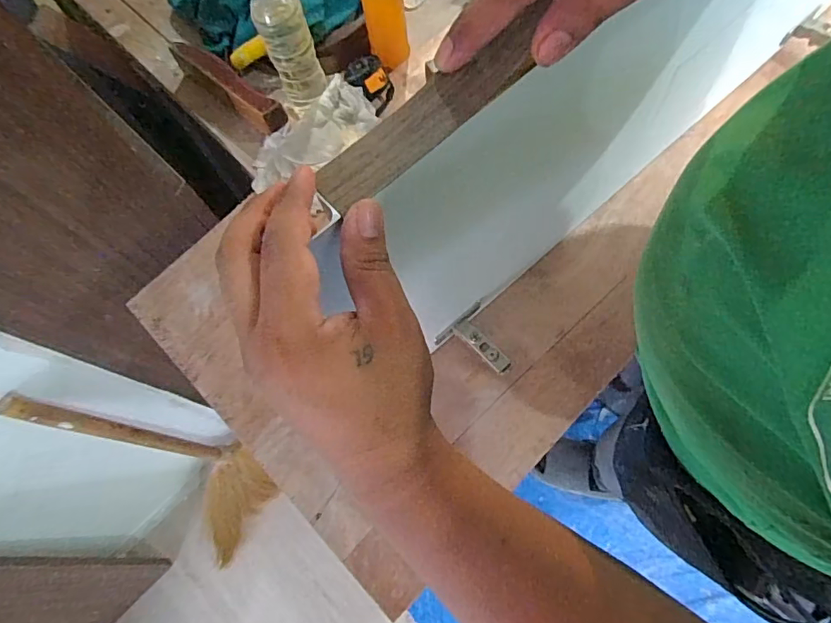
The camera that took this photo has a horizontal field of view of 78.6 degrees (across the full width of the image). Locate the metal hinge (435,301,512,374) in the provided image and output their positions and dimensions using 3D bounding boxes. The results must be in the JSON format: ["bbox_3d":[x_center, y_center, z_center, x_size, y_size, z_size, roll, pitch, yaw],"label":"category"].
[{"bbox_3d":[0.064,0.032,0.496,0.056,0.014,0.071,-41,62,-10],"label":"metal hinge"}]

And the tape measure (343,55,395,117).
[{"bbox_3d":[-0.060,-0.295,0.652,0.051,0.034,0.076,-21,69,-2],"label":"tape measure"}]

